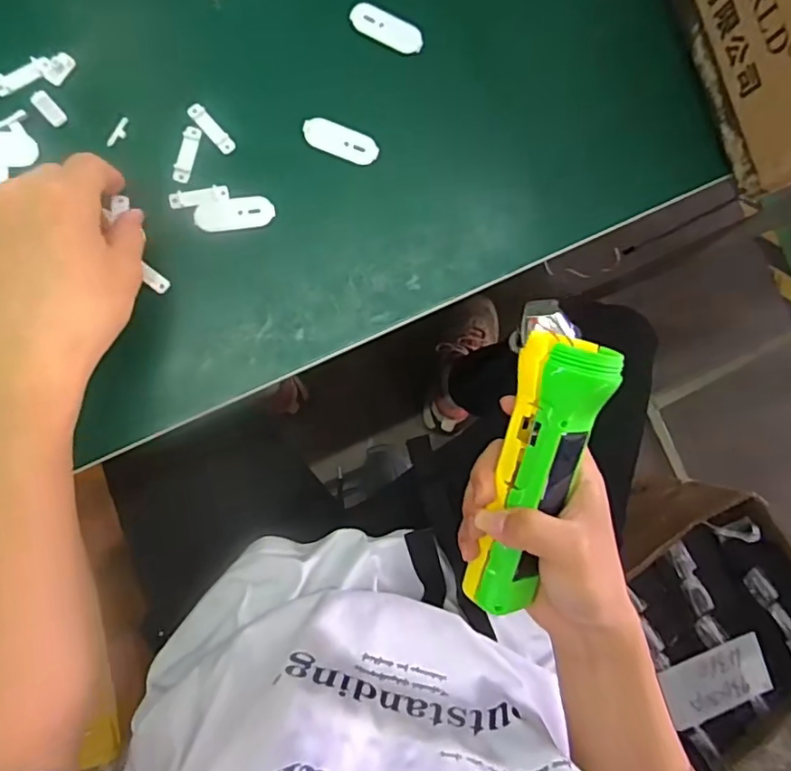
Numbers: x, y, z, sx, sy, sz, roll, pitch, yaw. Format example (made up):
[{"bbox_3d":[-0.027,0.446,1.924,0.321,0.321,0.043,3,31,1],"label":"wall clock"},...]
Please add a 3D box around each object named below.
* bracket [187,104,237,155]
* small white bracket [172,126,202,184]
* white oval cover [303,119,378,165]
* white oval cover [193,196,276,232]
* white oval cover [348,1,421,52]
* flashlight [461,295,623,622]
[{"bbox_3d":[-0.119,-0.166,0.375,0.010,0.004,0.038,-43,94,-7],"label":"bracket"},{"bbox_3d":[-0.134,-0.148,0.370,0.010,0.004,0.038,15,86,-7],"label":"small white bracket"},{"bbox_3d":[-0.036,-0.162,0.386,0.050,0.004,0.020,19,86,-6],"label":"white oval cover"},{"bbox_3d":[-0.103,-0.110,0.372,0.050,0.004,0.021,-8,89,-7],"label":"white oval cover"},{"bbox_3d":[-0.005,-0.240,0.391,0.050,0.004,0.019,21,86,-6],"label":"white oval cover"},{"bbox_3d":[0.080,0.043,0.337,0.048,0.066,0.177,12,96,-7],"label":"flashlight"}]

